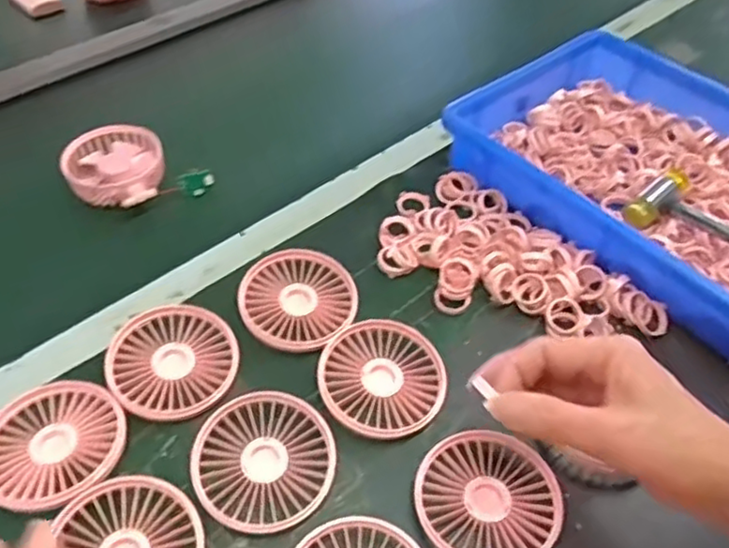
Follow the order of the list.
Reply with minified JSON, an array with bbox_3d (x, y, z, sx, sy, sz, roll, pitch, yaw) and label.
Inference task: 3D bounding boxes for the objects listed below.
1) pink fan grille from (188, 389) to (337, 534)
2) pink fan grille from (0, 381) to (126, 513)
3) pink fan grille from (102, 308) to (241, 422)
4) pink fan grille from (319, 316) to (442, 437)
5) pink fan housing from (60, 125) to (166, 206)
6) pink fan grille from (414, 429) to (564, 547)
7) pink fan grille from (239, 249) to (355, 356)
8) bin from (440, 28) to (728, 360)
[{"bbox_3d":[-0.064,0.116,0.424,0.087,0.006,0.086,-24,53,-21],"label":"pink fan grille"},{"bbox_3d":[-0.201,0.108,0.427,0.087,0.008,0.087,1,48,-1],"label":"pink fan grille"},{"bbox_3d":[-0.137,0.059,0.472,0.087,0.006,0.089,1,48,-1],"label":"pink fan grille"},{"bbox_3d":[0.012,0.071,0.467,0.086,0.010,0.086,1,48,-1],"label":"pink fan grille"},{"bbox_3d":[-0.234,-0.098,0.623,0.087,0.026,0.099,-10,49,-10],"label":"pink fan housing"},{"bbox_3d":[0.077,0.137,0.412,0.087,0.010,0.088,1,48,-1],"label":"pink fan grille"},{"bbox_3d":[-0.052,0.019,0.510,0.087,0.012,0.089,1,48,-1],"label":"pink fan grille"},{"bbox_3d":[0.282,-0.077,0.577,0.245,0.059,0.379,-32,56,-27],"label":"bin"}]

